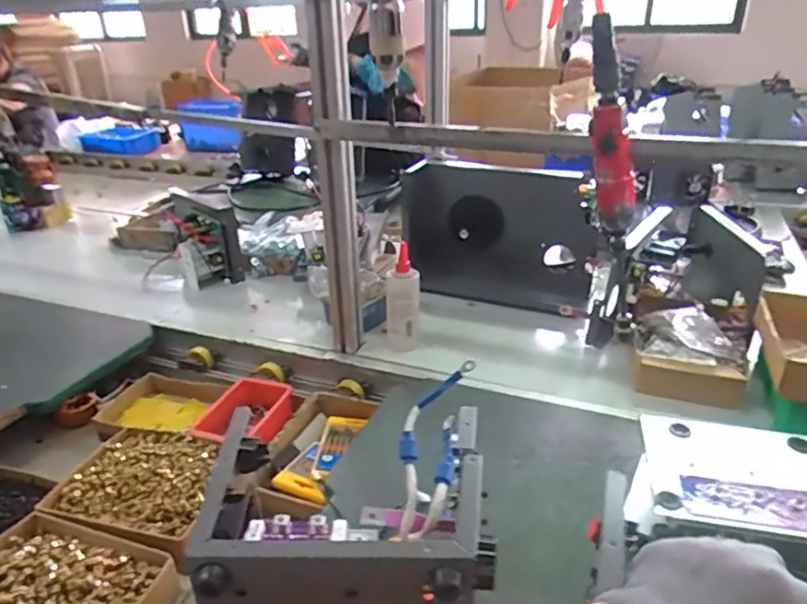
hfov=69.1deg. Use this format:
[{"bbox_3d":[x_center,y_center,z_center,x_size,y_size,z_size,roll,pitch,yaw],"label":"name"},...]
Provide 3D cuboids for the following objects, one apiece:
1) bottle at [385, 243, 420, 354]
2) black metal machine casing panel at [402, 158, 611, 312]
[{"bbox_3d":[-0.001,0.000,0.943,0.054,0.167,0.052,-2,26,0],"label":"bottle"},{"bbox_3d":[0.181,-0.127,1.103,0.361,0.246,0.061,6,16,-5],"label":"black metal machine casing panel"}]

